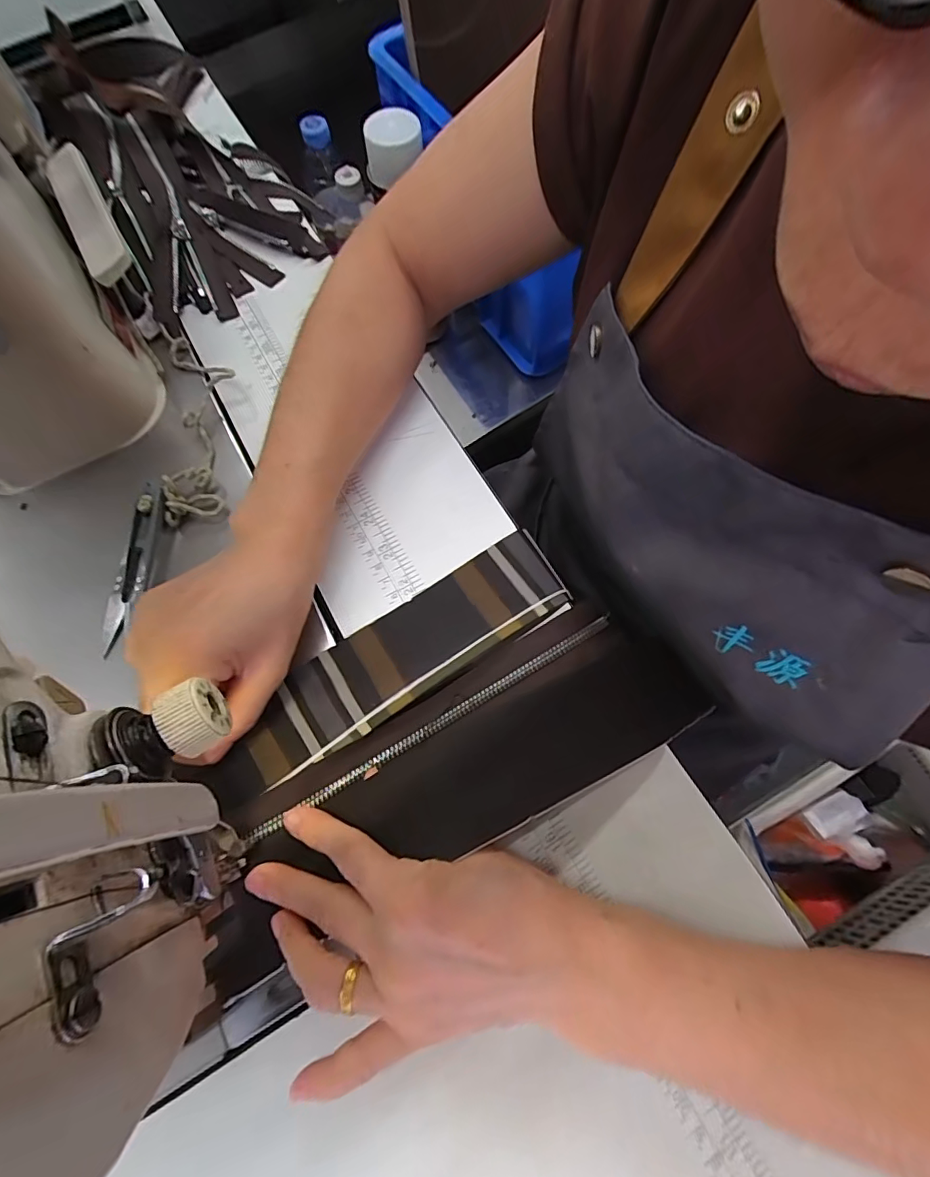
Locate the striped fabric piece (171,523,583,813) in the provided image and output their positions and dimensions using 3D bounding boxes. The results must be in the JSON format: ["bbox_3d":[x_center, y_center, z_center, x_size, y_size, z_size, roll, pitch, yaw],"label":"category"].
[{"bbox_3d":[-0.040,0.040,0.259,0.206,0.008,0.052,-32,62,-9],"label":"striped fabric piece"}]

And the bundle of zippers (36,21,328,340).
[{"bbox_3d":[-0.230,-0.348,0.370,0.146,0.061,0.322,-30,71,-8],"label":"bundle of zippers"}]

